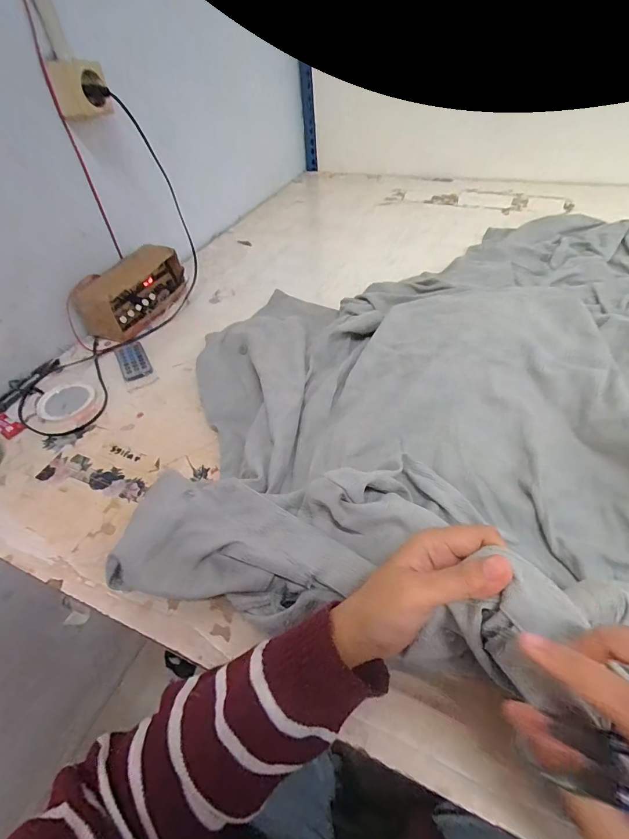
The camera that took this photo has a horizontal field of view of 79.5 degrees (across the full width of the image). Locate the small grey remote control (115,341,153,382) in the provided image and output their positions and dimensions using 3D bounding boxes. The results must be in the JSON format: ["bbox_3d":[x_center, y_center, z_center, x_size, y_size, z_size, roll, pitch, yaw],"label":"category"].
[{"bbox_3d":[-0.278,-0.092,0.583,0.043,0.005,0.085,-25,51,-16],"label":"small grey remote control"}]

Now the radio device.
[{"bbox_3d":[-0.301,-0.216,0.644,0.066,0.085,0.187,17,52,20],"label":"radio device"}]

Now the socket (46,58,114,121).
[{"bbox_3d":[-0.315,-0.445,0.512,0.068,0.058,0.034,-21,50,-13],"label":"socket"}]

